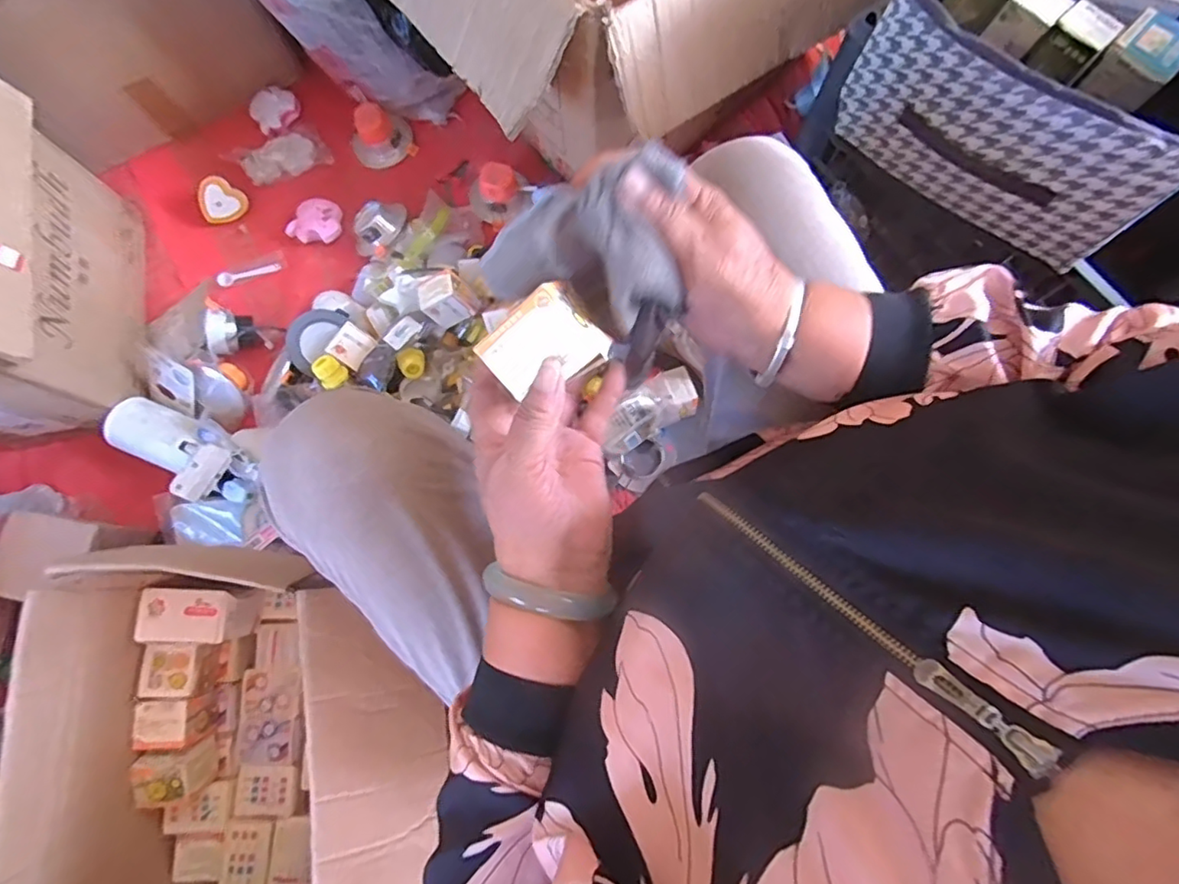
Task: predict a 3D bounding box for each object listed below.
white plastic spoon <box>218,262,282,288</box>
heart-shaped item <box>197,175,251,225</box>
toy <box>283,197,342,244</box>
[{"bbox_3d":[-0.530,-0.263,0.925,0.091,0.010,0.027,-24,79,-23],"label":"white plastic spoon"},{"bbox_3d":[-0.577,-0.373,0.924,0.068,0.018,0.068,-8,118,-16],"label":"heart-shaped item"},{"bbox_3d":[-0.423,-0.344,0.924,0.078,0.016,0.073,0,79,1],"label":"toy"}]

